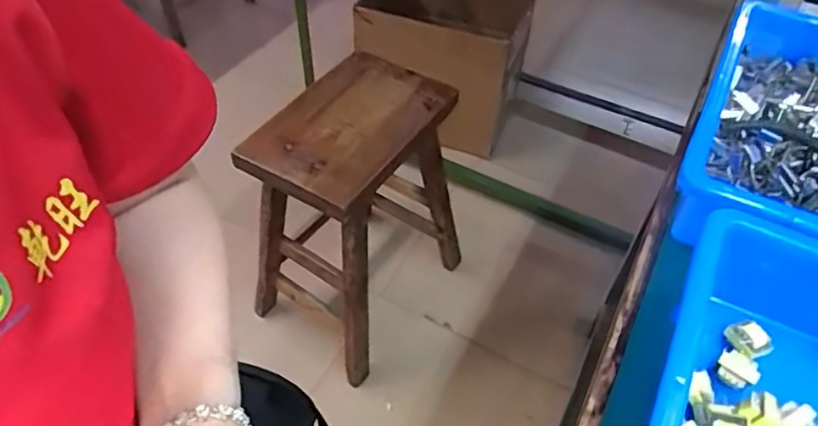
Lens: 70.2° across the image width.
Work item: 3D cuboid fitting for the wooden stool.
[{"bbox_3d":[-0.092,-0.010,1.039,0.255,0.400,0.332,28,53,21],"label":"wooden stool"}]

